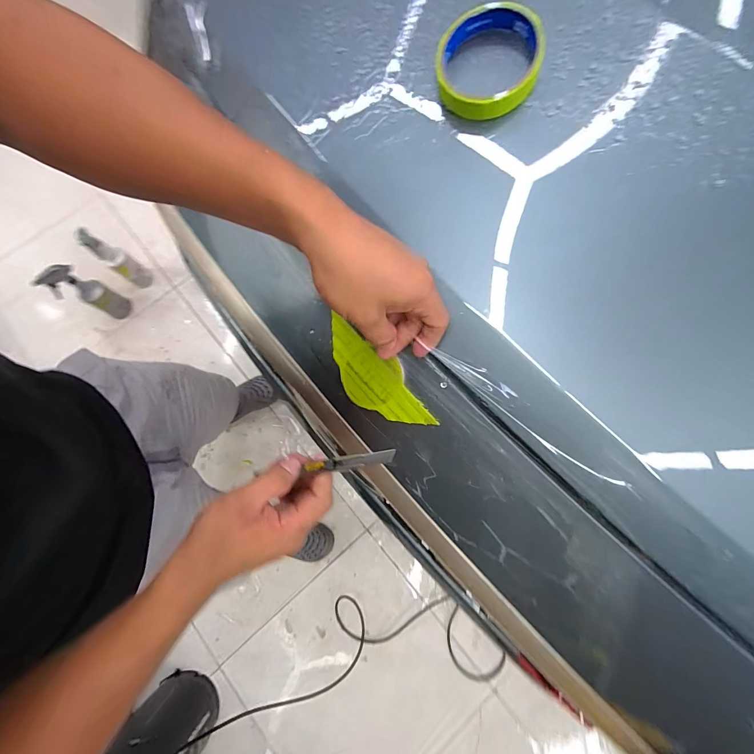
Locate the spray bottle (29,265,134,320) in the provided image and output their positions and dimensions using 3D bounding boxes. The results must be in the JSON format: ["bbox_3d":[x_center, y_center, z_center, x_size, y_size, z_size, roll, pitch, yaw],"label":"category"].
[{"bbox_3d":[-1.068,-0.306,1.243,0.089,0.293,0.123,24,78,6],"label":"spray bottle"}]

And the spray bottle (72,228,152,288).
[{"bbox_3d":[-0.983,-0.447,1.274,0.114,0.307,0.085,43,80,10],"label":"spray bottle"}]

